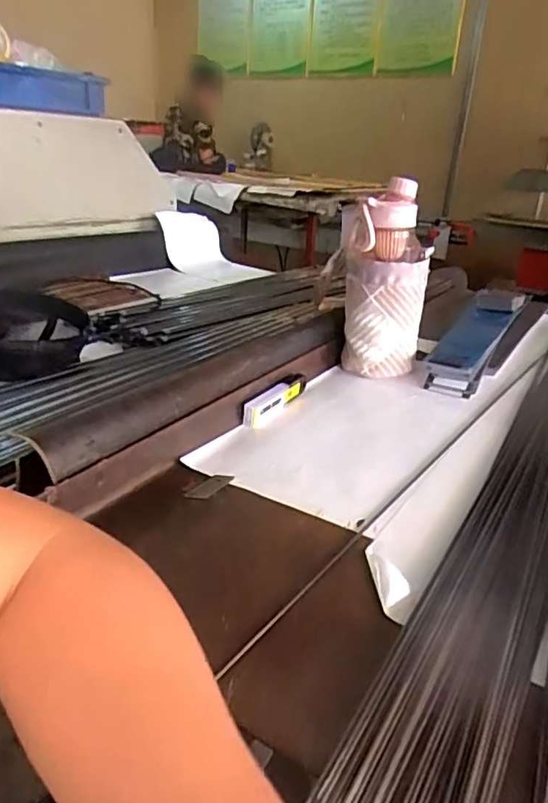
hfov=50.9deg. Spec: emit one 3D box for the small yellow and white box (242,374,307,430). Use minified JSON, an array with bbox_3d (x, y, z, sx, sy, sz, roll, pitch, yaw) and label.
[{"bbox_3d":[0.006,-0.003,0.667,0.022,0.025,0.127,17,26,26],"label":"small yellow and white box"}]

